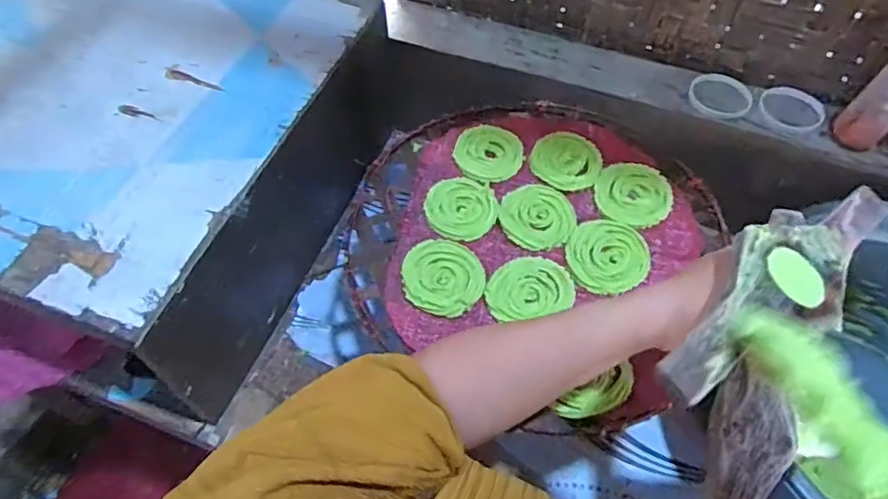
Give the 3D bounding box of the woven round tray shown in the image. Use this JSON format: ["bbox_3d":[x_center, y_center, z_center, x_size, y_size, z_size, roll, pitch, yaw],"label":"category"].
[{"bbox_3d":[0.088,-0.026,0.611,0.347,0.025,0.365,0,57,-1],"label":"woven round tray"}]

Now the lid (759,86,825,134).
[{"bbox_3d":[0.514,-0.206,0.868,0.088,0.011,0.088,0,57,-1],"label":"lid"}]

